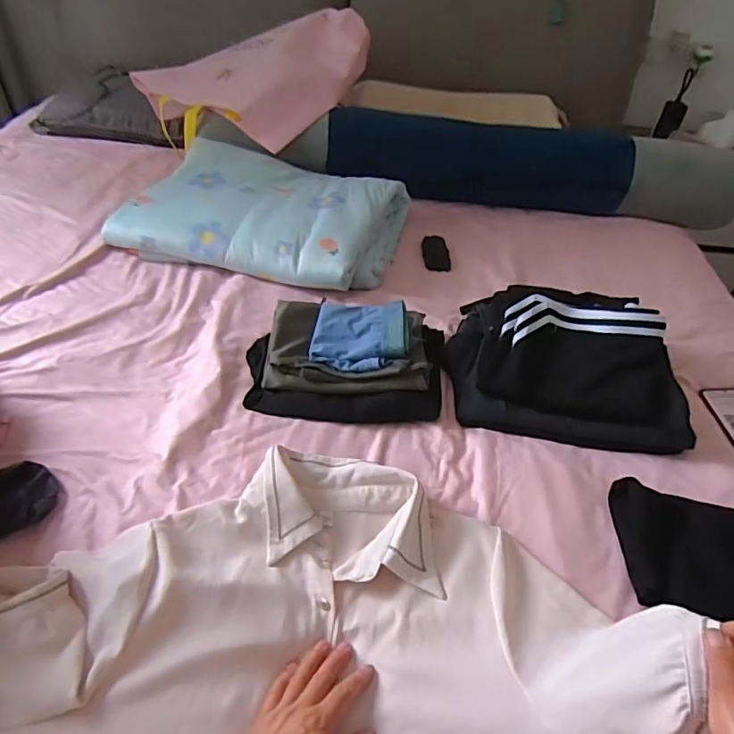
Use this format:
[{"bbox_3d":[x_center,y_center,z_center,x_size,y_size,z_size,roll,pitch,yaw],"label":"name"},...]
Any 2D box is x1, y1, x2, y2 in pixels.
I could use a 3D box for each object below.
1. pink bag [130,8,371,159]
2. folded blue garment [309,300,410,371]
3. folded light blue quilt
[{"bbox_3d":[-0.248,-0.699,1.289,0.530,0.079,0.432,-35,63,-7],"label":"pink bag"},{"bbox_3d":[-0.009,-0.049,0.805,0.140,0.046,0.132,6,42,2],"label":"folded blue garment"},{"bbox_3d":[-0.204,-0.316,1.089,0.528,0.103,0.356,14,43,10],"label":"folded light blue quilt"}]

